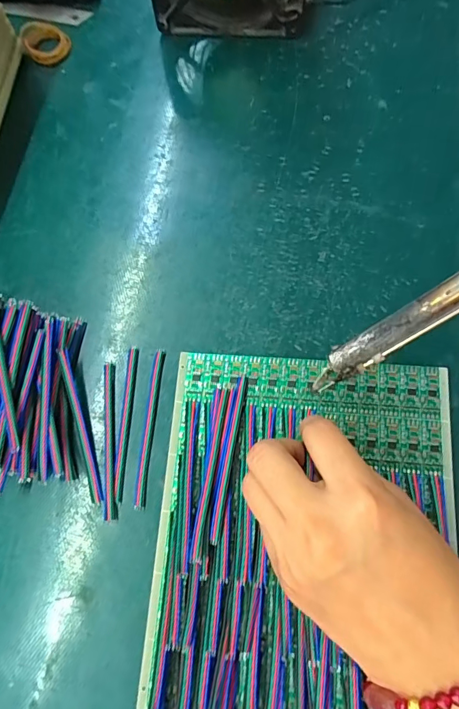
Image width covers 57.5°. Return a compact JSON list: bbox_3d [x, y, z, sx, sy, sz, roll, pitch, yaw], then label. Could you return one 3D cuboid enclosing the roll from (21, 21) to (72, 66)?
[{"bbox_3d":[-0.151,-0.257,0.343,0.036,0.012,0.033,-1,74,2],"label":"roll"}]

